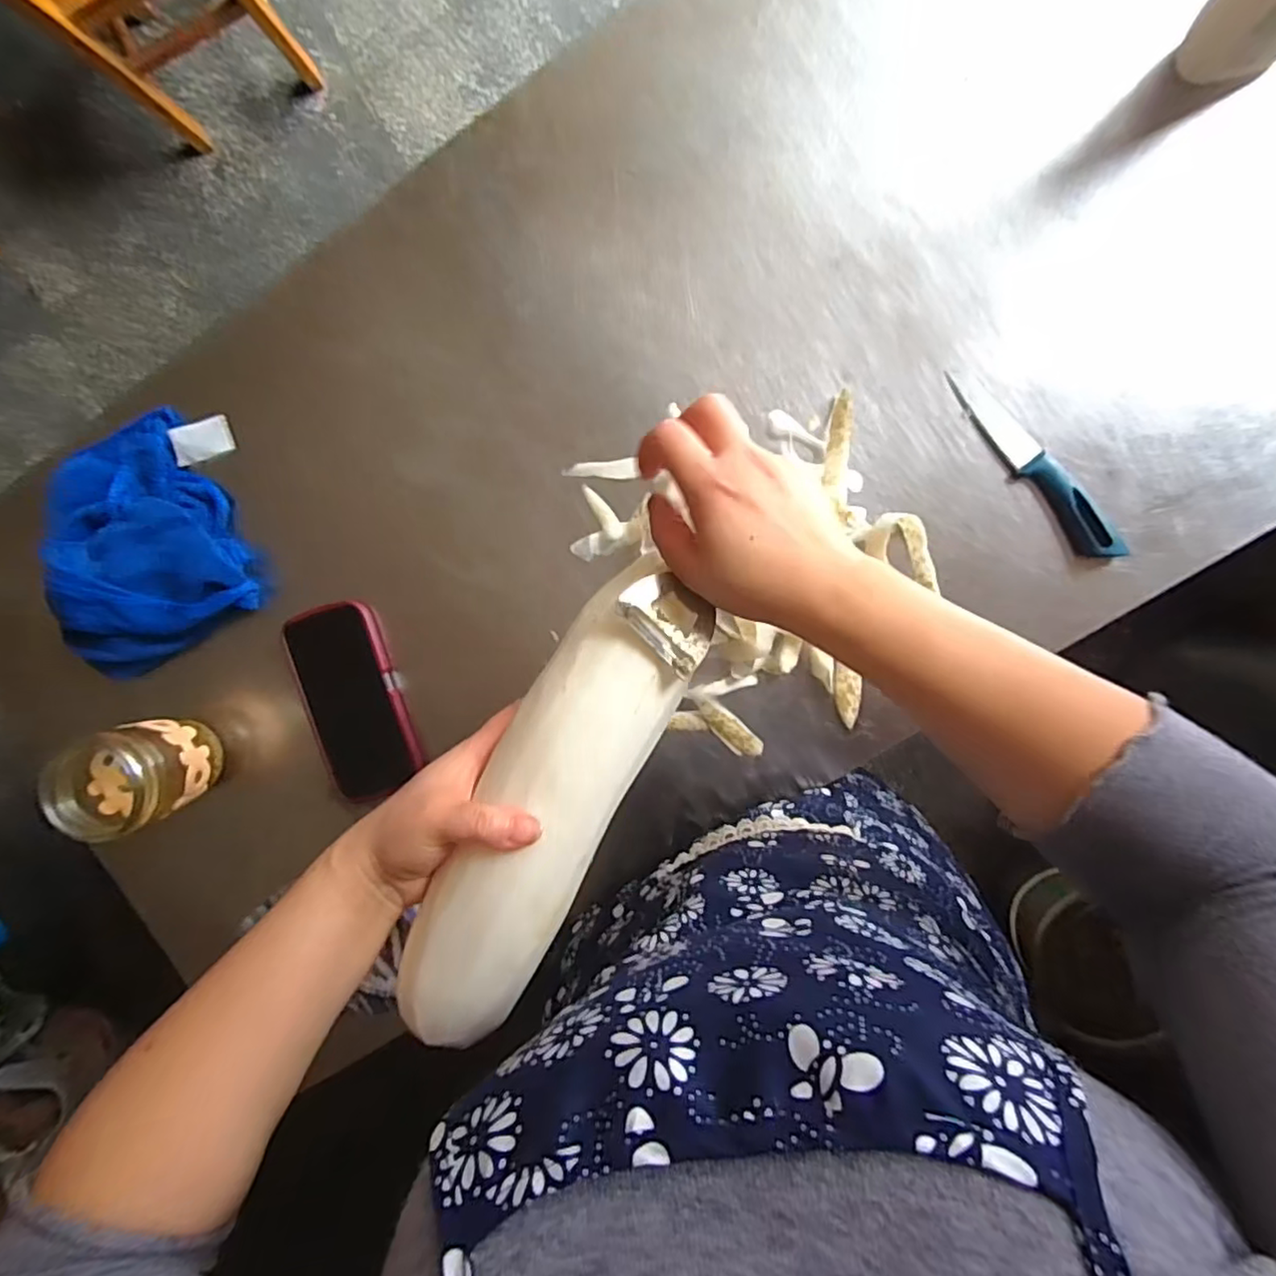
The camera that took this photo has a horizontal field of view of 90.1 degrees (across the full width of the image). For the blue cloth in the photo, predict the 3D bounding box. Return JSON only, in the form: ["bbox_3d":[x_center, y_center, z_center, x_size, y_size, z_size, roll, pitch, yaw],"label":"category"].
[{"bbox_3d":[-0.414,-0.080,0.534,0.172,0.052,0.202,-15,95,6],"label":"blue cloth"}]

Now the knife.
[{"bbox_3d":[0.300,-0.129,0.480,0.023,0.019,0.176,-40,92,8],"label":"knife"}]

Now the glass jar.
[{"bbox_3d":[-0.397,0.107,0.507,0.073,0.093,0.077,1,96,5],"label":"glass jar"}]

